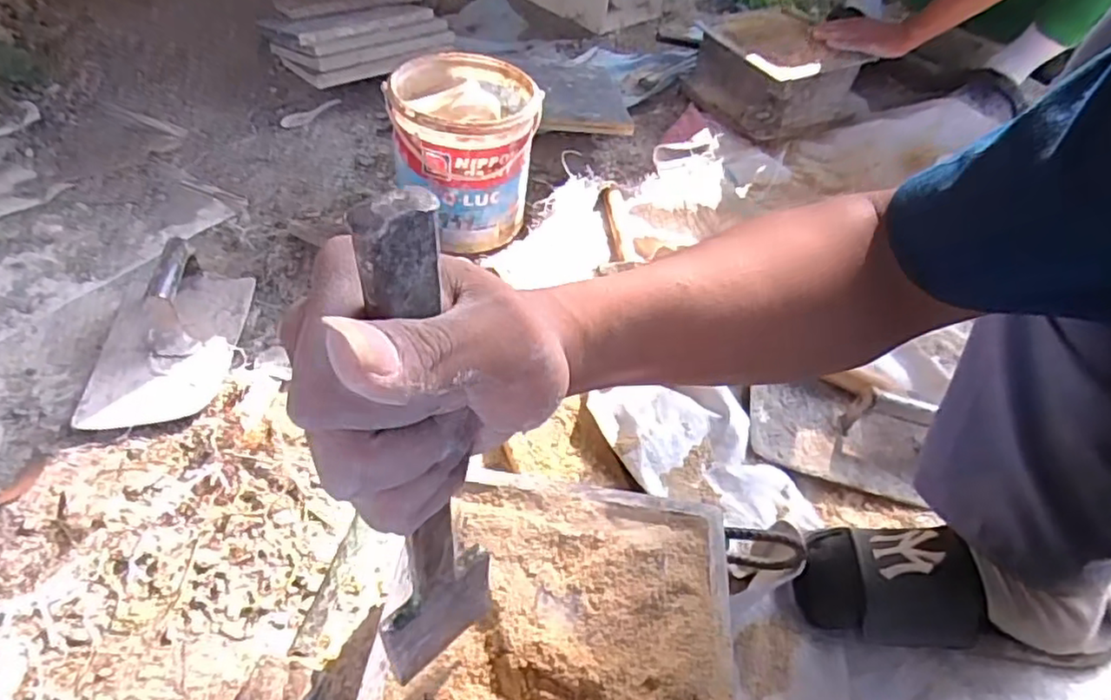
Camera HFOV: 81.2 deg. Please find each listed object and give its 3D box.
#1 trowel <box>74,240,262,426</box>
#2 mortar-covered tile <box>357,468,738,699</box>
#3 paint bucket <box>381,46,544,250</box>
[{"bbox_3d":[-0.421,-0.028,0.700,0.146,0.068,0.233,-4,49,-10],"label":"trowel"},{"bbox_3d":[0.007,0.175,0.430,0.222,0.015,0.193,9,48,2],"label":"mortar-covered tile"},{"bbox_3d":[-0.121,-0.258,0.855,0.174,0.186,0.174,3,48,-4],"label":"paint bucket"}]

